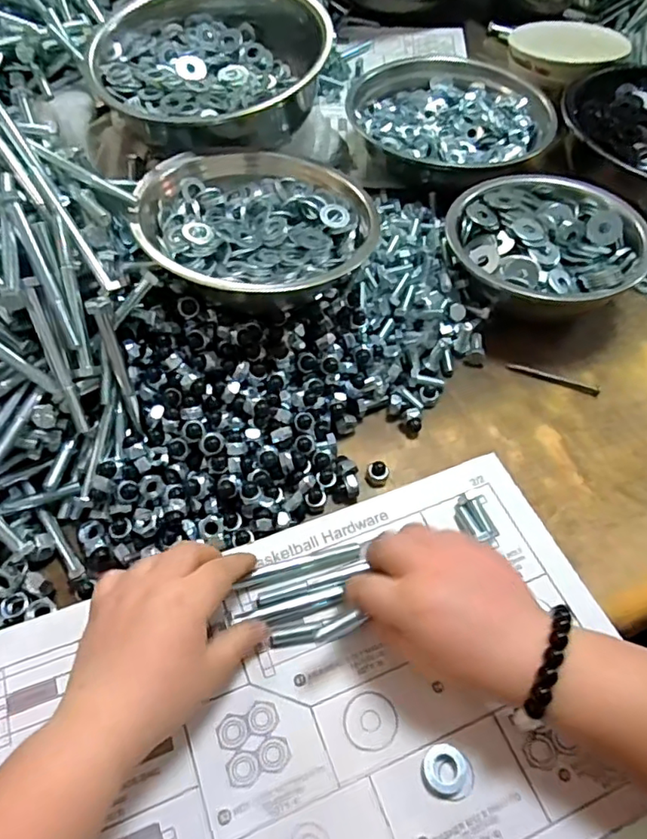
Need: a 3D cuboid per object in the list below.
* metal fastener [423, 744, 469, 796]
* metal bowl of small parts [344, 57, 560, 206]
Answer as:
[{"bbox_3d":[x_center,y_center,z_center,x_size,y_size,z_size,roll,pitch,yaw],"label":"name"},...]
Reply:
[{"bbox_3d":[0.067,0.193,0.313,0.023,0.006,0.024,1,57,-2],"label":"metal fastener"},{"bbox_3d":[0.131,-0.337,0.642,0.197,0.059,0.190,1,57,-2],"label":"metal bowl of small parts"}]

